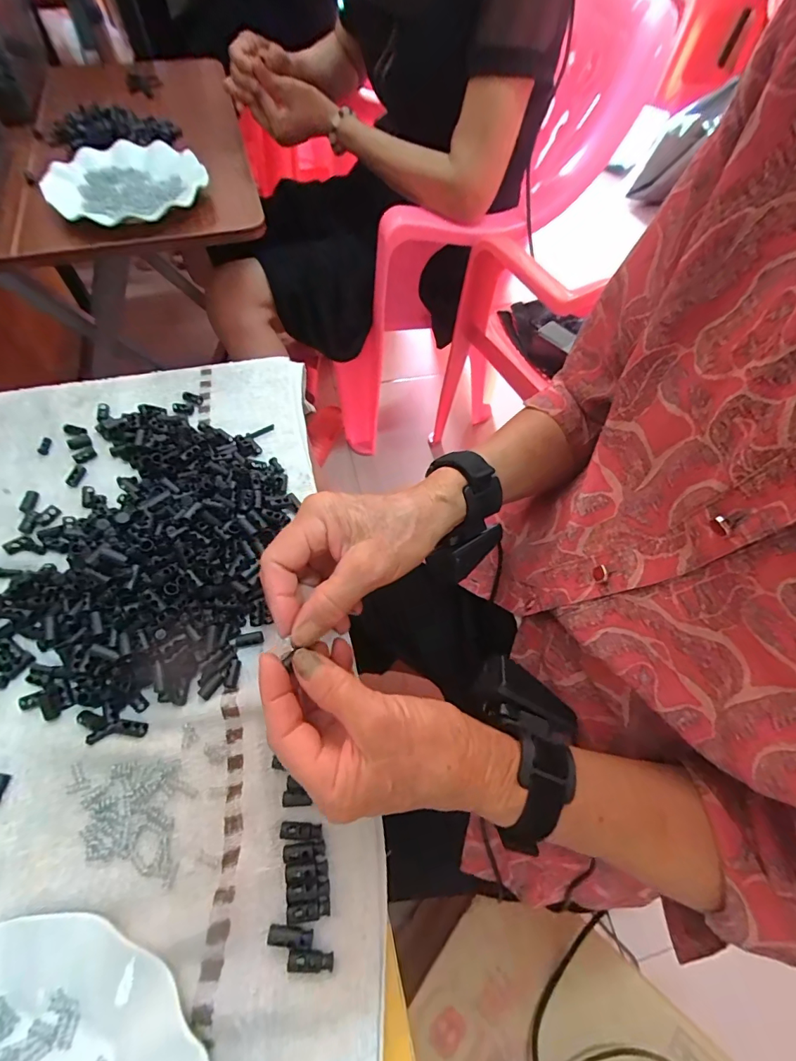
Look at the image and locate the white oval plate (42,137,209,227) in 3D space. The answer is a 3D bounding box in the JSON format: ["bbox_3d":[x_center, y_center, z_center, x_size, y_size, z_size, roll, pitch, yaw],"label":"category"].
[{"bbox_3d":[-0.338,-0.439,0.557,0.180,0.029,0.151,-22,64,-15],"label":"white oval plate"}]

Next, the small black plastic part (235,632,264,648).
[{"bbox_3d":[-0.109,0.080,0.324,0.020,0.009,0.008,-15,61,-8],"label":"small black plastic part"}]

